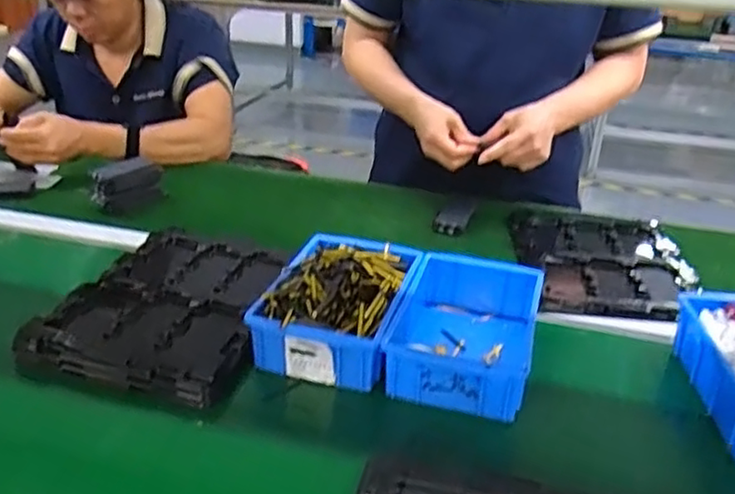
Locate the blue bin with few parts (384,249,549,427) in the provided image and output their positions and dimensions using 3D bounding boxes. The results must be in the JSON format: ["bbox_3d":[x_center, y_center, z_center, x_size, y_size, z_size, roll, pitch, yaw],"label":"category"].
[{"bbox_3d":[0.103,0.080,0.690,0.131,0.055,0.209,10,28,14],"label":"blue bin with few parts"}]

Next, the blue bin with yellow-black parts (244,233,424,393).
[{"bbox_3d":[-0.027,0.053,0.711,0.134,0.063,0.197,9,28,13],"label":"blue bin with yellow-black parts"}]

